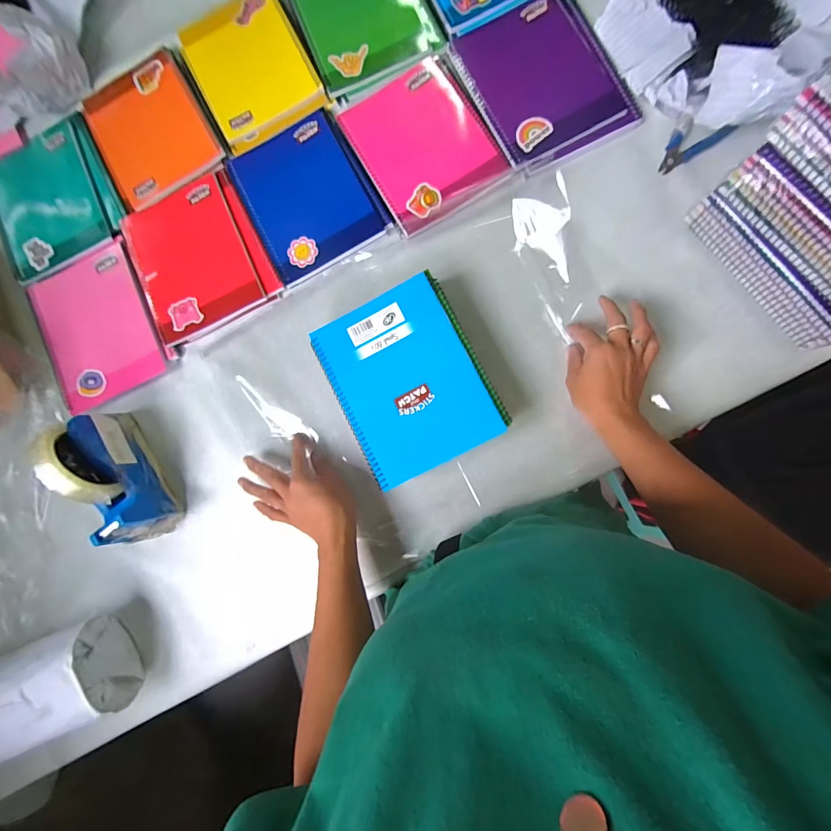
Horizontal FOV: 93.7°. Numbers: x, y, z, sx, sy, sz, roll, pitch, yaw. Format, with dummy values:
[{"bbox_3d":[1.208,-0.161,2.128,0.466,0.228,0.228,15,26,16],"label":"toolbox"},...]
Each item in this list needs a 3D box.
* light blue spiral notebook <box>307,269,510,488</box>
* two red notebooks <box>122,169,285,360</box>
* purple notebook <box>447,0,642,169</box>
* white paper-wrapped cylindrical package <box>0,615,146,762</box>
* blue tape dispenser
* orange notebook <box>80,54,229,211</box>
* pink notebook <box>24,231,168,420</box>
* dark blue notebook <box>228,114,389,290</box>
[{"bbox_3d":[-0.009,-0.041,0.427,0.153,0.013,0.195,-27,85,4],"label":"light blue spiral notebook"},{"bbox_3d":[-0.291,-0.211,0.521,0.174,0.009,0.201,-27,85,4],"label":"two red notebooks"},{"bbox_3d":[0.159,-0.424,0.486,0.164,0.011,0.212,-25,85,4],"label":"purple notebook"},{"bbox_3d":[-0.476,0.338,0.471,0.246,0.096,0.113,-22,85,4],"label":"white paper-wrapped cylindrical package"},{"bbox_3d":[-0.363,0.075,0.459,0.049,0.117,0.160,-35,84,3],"label":"blue tape dispenser"},{"bbox_3d":[-0.372,-0.405,0.546,0.152,0.008,0.205,-28,85,4],"label":"orange notebook"},{"bbox_3d":[-0.433,-0.120,0.529,0.151,0.012,0.194,-28,85,4],"label":"pink notebook"},{"bbox_3d":[-0.141,-0.289,0.508,0.156,0.011,0.196,-28,85,4],"label":"dark blue notebook"}]

